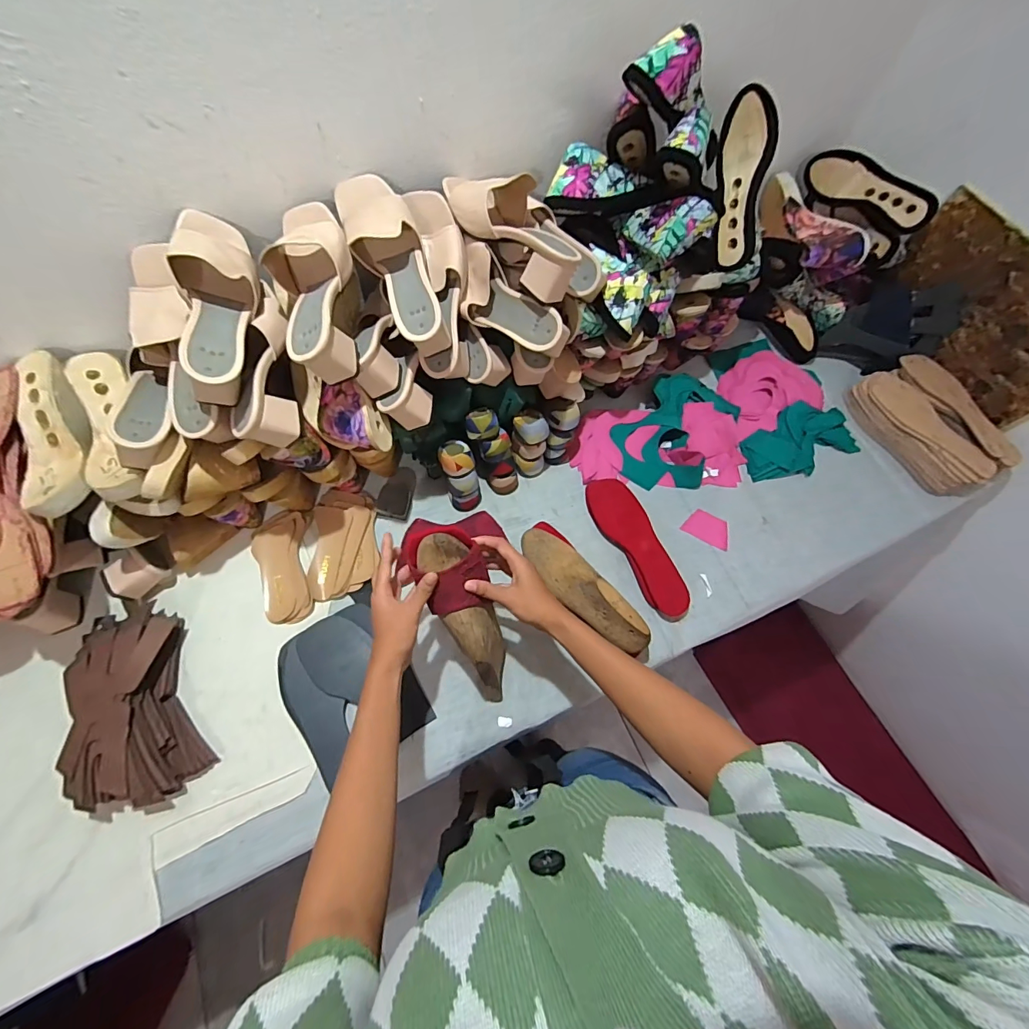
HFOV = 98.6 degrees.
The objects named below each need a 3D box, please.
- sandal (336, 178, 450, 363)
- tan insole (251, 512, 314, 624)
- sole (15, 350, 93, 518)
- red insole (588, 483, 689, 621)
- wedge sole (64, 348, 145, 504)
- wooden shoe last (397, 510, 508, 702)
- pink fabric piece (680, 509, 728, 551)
[{"bbox_3d":[-0.154,-0.324,0.567,0.089,0.089,0.234,-25,88,-13],"label":"sandal"},{"bbox_3d":[-0.365,0.084,0.696,0.077,0.015,0.170,-14,69,-9],"label":"tan insole"},{"bbox_3d":[-0.599,-0.098,0.566,0.090,0.050,0.234,-19,68,-10],"label":"sole"},{"bbox_3d":[0.202,0.052,0.731,0.076,0.031,0.253,-21,70,-11],"label":"red insole"},{"bbox_3d":[-0.532,-0.117,0.581,0.067,0.035,0.232,-25,69,-12],"label":"wedge sole"},{"bbox_3d":[-0.053,0.140,0.567,0.091,0.082,0.280,-20,109,-11],"label":"wooden shoe last"},{"bbox_3d":[0.339,0.023,0.773,0.078,0.004,0.052,27,73,16],"label":"pink fabric piece"}]

